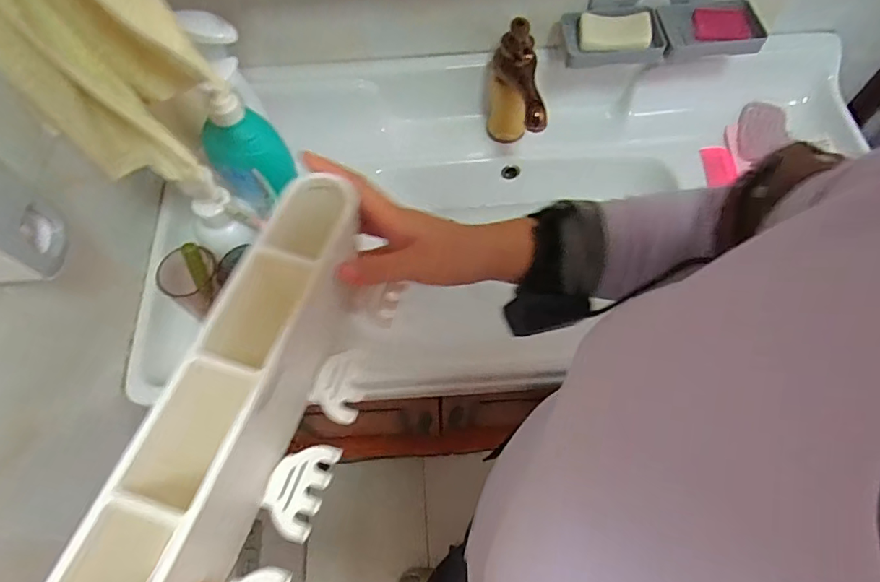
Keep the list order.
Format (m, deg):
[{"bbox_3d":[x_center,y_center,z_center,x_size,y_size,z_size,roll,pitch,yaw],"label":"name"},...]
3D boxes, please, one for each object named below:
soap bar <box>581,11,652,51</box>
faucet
[{"bbox_3d":[0.233,-0.347,0.679,0.091,0.013,0.056,9,82,13],"label":"soap bar"},{"bbox_3d":[0.106,-0.248,0.710,0.057,0.192,0.147,-4,64,0],"label":"faucet"}]

